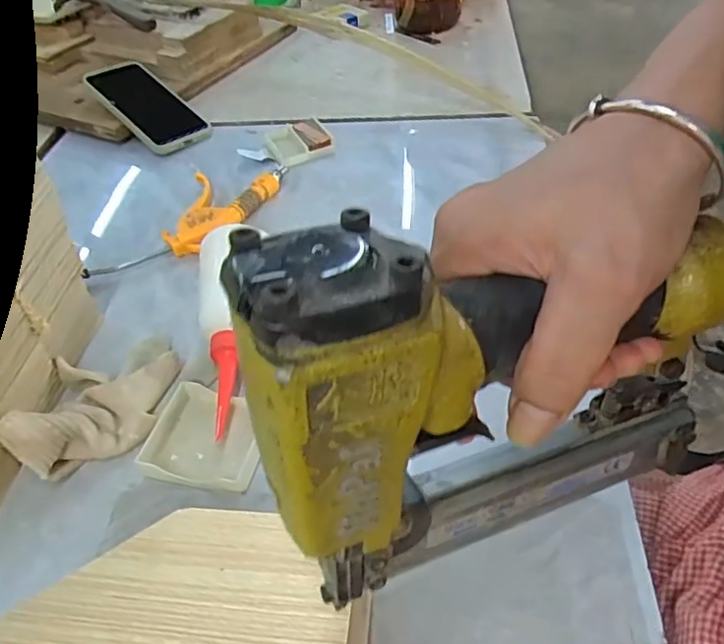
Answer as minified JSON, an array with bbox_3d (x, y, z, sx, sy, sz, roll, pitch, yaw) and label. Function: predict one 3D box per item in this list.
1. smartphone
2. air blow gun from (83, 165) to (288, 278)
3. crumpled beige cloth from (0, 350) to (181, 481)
[{"bbox_3d":[-0.264,-0.270,0.744,0.177,0.019,0.086,42,62,16],"label":"smartphone"},{"bbox_3d":[-0.164,-0.103,0.598,0.090,0.023,0.214,16,50,22],"label":"air blow gun"},{"bbox_3d":[-0.184,0.056,0.418,0.087,0.052,0.105,-4,46,4],"label":"crumpled beige cloth"}]

